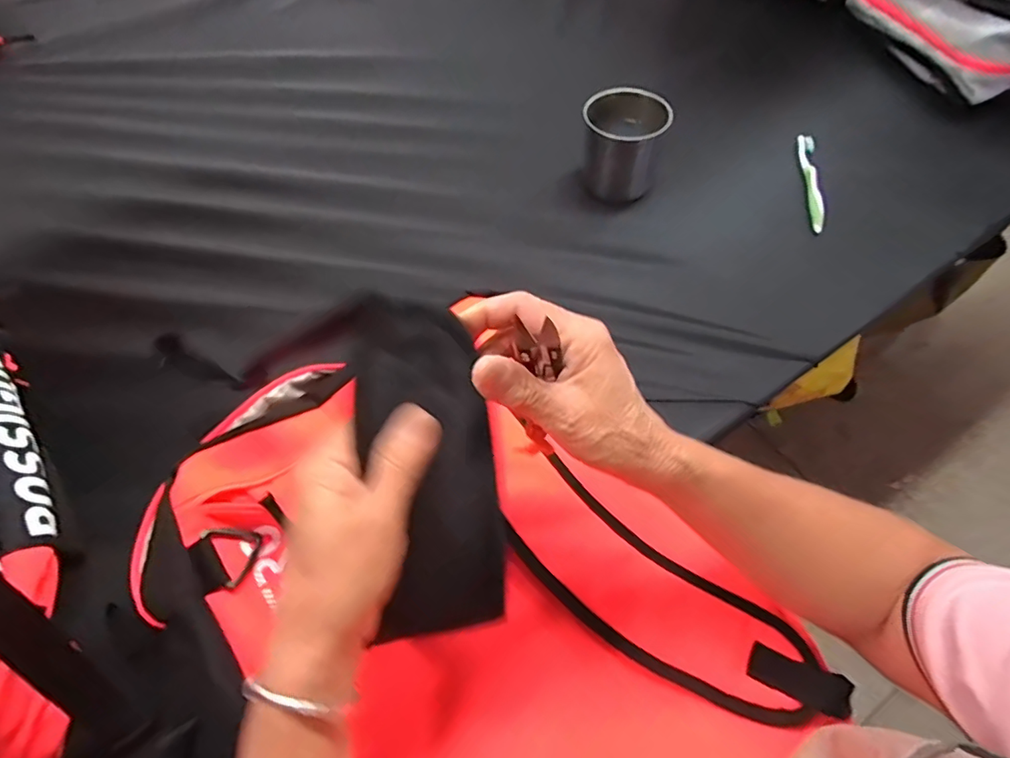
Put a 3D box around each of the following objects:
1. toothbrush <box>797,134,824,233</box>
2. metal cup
[{"bbox_3d":[0.405,-0.264,0.677,0.014,0.022,0.179,9,59,6],"label":"toothbrush"},{"bbox_3d":[0.151,-0.302,0.666,0.096,0.103,0.096,0,58,1],"label":"metal cup"}]

